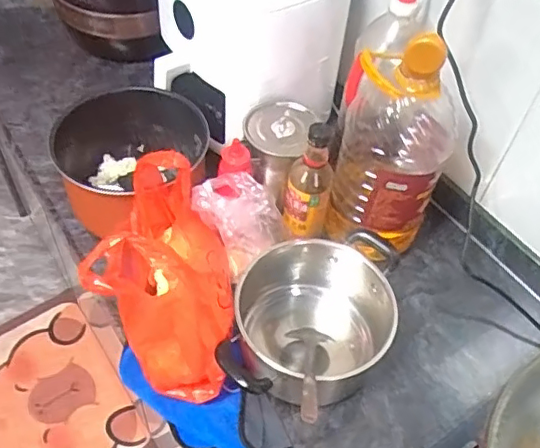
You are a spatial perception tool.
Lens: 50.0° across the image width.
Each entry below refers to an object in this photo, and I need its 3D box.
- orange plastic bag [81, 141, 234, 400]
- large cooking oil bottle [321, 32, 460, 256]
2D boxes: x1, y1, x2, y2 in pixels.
[{"bbox_3d":[-0.127,0.051,0.747,0.151,0.249,0.251,1,52,-4],"label":"orange plastic bag"},{"bbox_3d":[0.181,-0.121,0.830,0.145,0.342,0.138,17,52,8],"label":"large cooking oil bottle"}]

